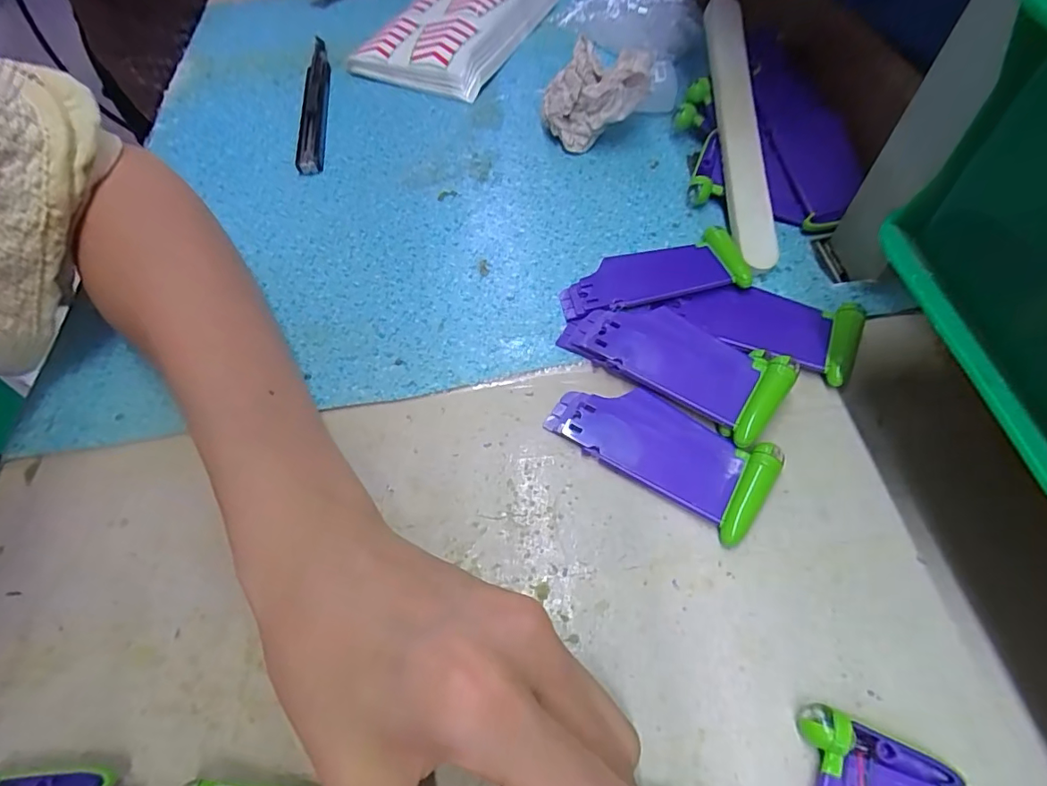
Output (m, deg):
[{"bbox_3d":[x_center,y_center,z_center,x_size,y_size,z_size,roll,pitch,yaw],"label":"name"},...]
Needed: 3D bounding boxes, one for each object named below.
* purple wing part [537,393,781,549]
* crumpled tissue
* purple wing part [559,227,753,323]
[{"bbox_3d":[0.056,0.021,0.218,0.090,0.011,0.037,29,66,19],"label":"purple wing part"},{"bbox_3d":[0.043,-0.174,0.307,0.058,0.046,0.032,-8,59,-1],"label":"crumpled tissue"},{"bbox_3d":[0.063,-0.059,0.262,0.090,0.011,0.039,-12,59,-3],"label":"purple wing part"}]

